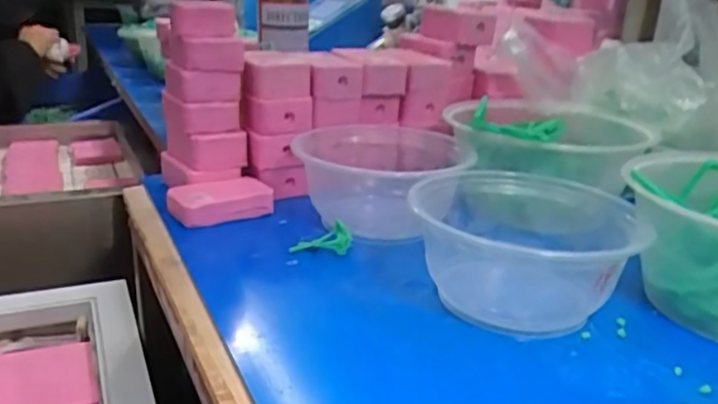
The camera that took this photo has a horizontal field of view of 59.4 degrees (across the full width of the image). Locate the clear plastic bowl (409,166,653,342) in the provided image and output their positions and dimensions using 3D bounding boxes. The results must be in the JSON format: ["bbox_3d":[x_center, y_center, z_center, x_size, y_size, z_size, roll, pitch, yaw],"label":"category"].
[{"bbox_3d":[0.101,0.028,0.383,0.116,0.061,0.116,2,20,-1],"label":"clear plastic bowl"}]

